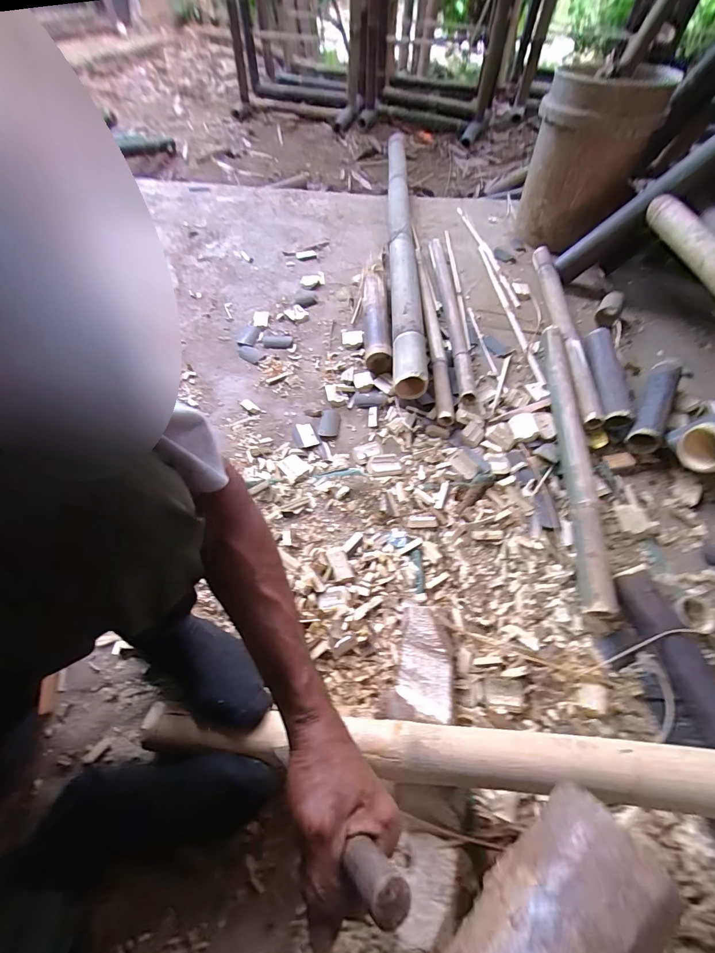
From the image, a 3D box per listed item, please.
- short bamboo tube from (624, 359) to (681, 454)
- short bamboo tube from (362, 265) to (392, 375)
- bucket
[{"bbox_3d":[0.621,-0.156,0.783,0.057,0.060,0.271,29,62,17],"label":"short bamboo tube"},{"bbox_3d":[0.043,-0.393,0.920,0.065,0.061,0.350,0,58,0],"label":"short bamboo tube"},{"bbox_3d":[0.635,-0.886,1.078,0.294,0.368,0.287,23,61,14],"label":"bucket"}]

